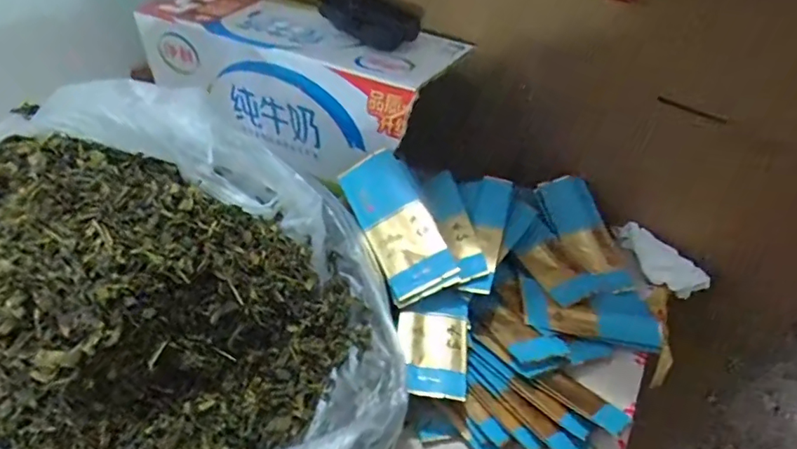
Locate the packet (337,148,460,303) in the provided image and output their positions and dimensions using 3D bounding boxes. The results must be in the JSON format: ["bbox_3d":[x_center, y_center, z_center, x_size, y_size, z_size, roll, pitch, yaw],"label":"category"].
[{"bbox_3d":[-0.003,-0.003,0.450,0.054,0.011,0.129,-27,68,-2],"label":"packet"}]

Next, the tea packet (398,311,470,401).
[{"bbox_3d":[0.026,0.098,0.412,0.055,0.009,0.070,14,48,-6],"label":"tea packet"}]

